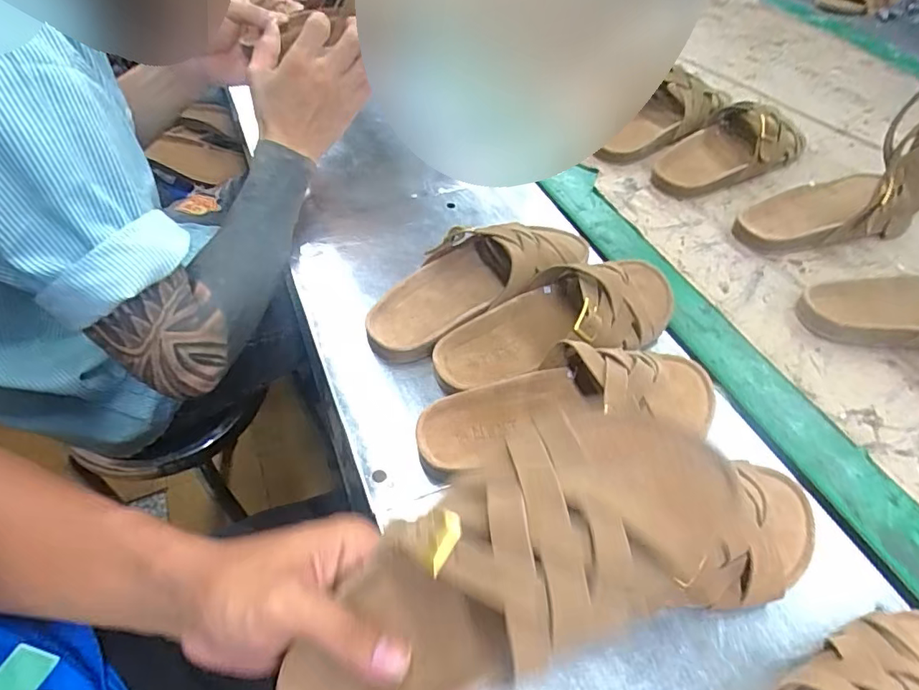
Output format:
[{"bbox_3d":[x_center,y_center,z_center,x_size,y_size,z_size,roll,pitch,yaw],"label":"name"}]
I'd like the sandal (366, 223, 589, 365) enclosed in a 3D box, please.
[{"bbox_3d":[0.021,-0.072,0.483,0.240,0.056,0.104,-23,56,-20],"label":"sandal"}]

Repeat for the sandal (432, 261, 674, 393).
[{"bbox_3d":[0.092,-0.027,0.449,0.237,0.058,0.088,-17,54,-17],"label":"sandal"}]

